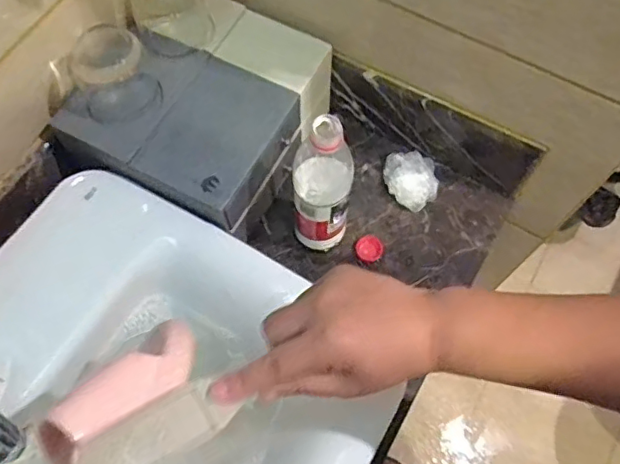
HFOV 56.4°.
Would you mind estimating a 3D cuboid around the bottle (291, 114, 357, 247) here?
[{"bbox_3d":[0.013,-0.047,0.631,0.063,0.211,0.068,0,67,0],"label":"bottle"}]

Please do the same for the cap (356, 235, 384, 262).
[{"bbox_3d":[0.074,0.020,0.708,0.033,0.013,0.030,0,67,0],"label":"cap"}]

